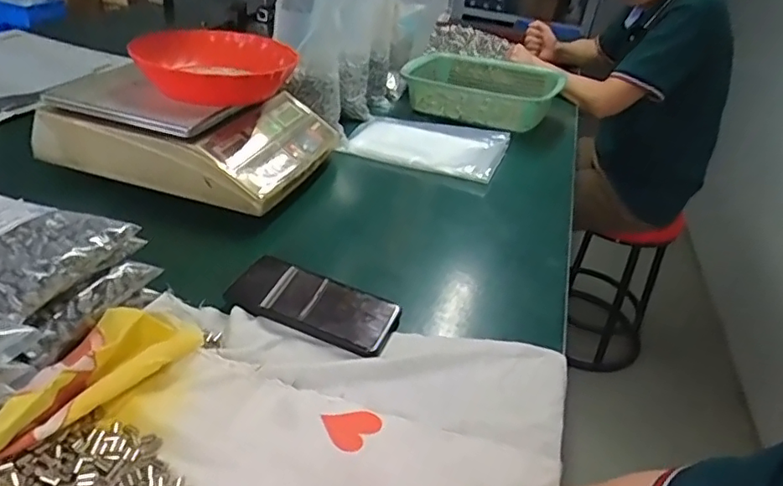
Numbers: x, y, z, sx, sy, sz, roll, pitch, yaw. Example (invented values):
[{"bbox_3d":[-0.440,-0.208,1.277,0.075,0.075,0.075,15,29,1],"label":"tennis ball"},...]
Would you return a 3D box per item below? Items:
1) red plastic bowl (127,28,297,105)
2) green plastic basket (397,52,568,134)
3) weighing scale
[{"bbox_3d":[-0.228,-0.240,0.773,0.190,0.051,0.177,6,32,-4],"label":"red plastic bowl"},{"bbox_3d":[0.164,-0.301,1.129,0.322,0.084,0.201,23,35,22],"label":"green plastic basket"},{"bbox_3d":[-0.263,-0.159,0.805,0.307,0.117,0.307,14,32,12],"label":"weighing scale"}]

